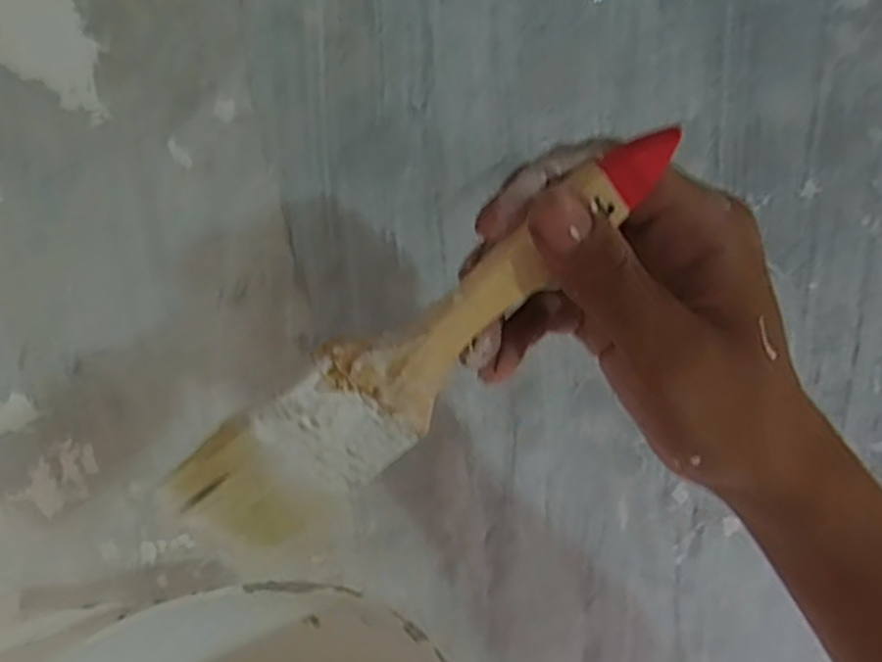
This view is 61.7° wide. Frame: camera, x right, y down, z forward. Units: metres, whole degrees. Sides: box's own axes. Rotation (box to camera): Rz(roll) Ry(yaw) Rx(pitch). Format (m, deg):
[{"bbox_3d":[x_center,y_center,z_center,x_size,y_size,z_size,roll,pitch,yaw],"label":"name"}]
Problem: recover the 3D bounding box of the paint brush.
[{"bbox_3d":[-0.004,0.005,0.221,0.179,0.043,0.008,-40,20,7],"label":"paint brush"}]

